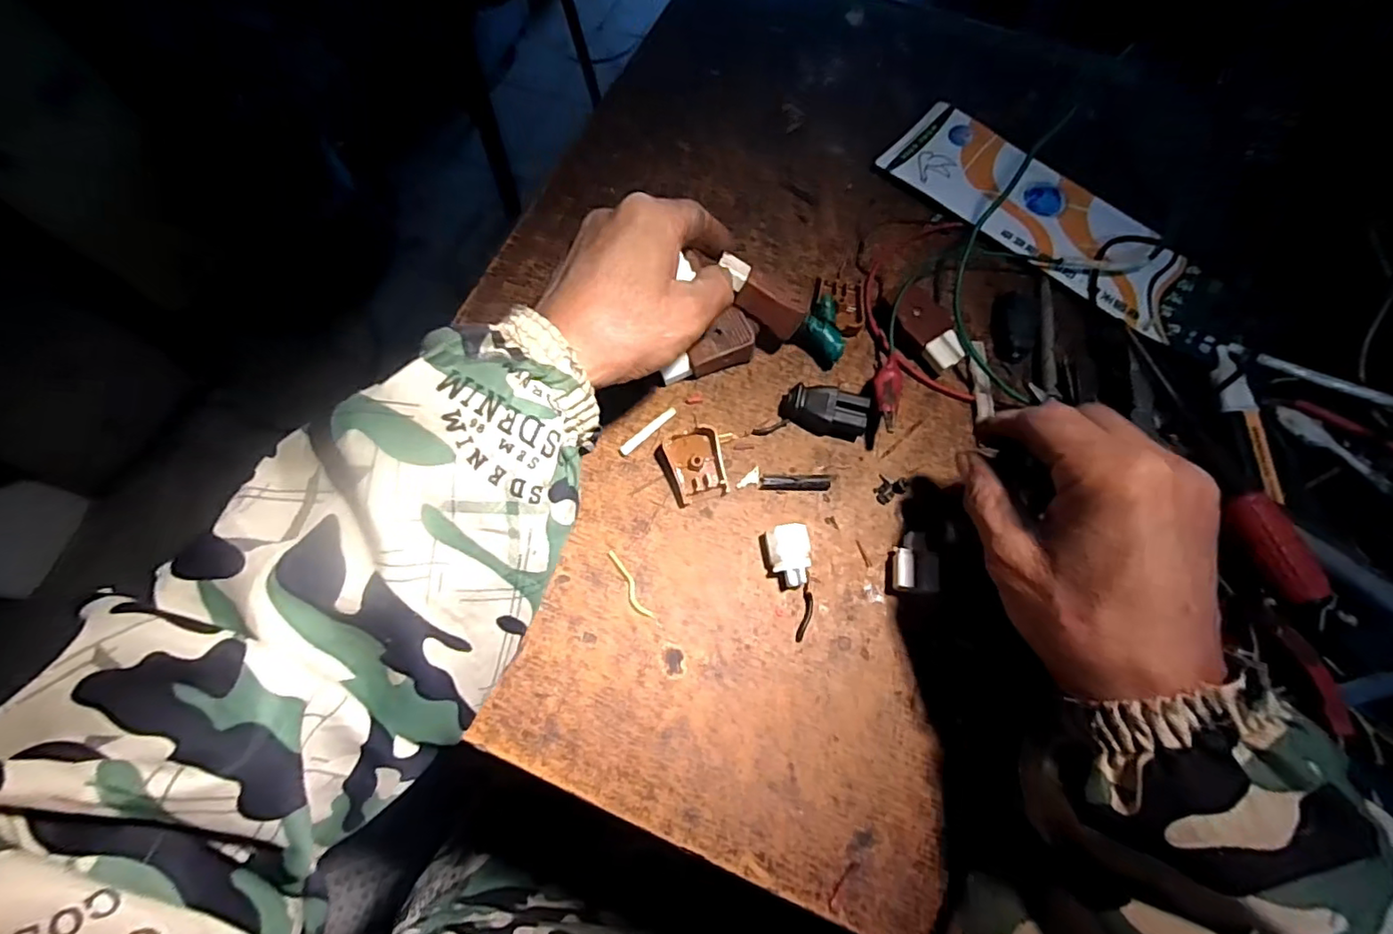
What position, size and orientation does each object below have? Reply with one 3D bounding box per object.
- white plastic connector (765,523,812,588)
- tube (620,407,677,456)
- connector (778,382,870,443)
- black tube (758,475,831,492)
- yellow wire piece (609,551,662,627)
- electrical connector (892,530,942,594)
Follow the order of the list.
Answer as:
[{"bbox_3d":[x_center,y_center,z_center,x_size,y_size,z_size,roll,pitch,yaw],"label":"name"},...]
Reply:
[{"bbox_3d":[0.050,0.048,0.317,0.023,0.014,0.031,-8,67,-1],"label":"white plastic connector"},{"bbox_3d":[-0.028,-0.021,0.346,0.041,0.004,0.006,-42,72,-14],"label":"tube"},{"bbox_3d":[0.075,-0.034,0.345,0.049,0.018,0.026,21,70,11],"label":"connector"},{"bbox_3d":[0.056,0.009,0.336,0.040,0.005,0.009,0,67,2],"label":"black tube"},{"bbox_3d":[-0.035,0.065,0.314,0.008,0.004,0.047,-32,70,-11],"label":"yellow wire piece"},{"bbox_3d":[0.117,0.052,0.316,0.023,0.014,0.032,9,68,6],"label":"electrical connector"}]

